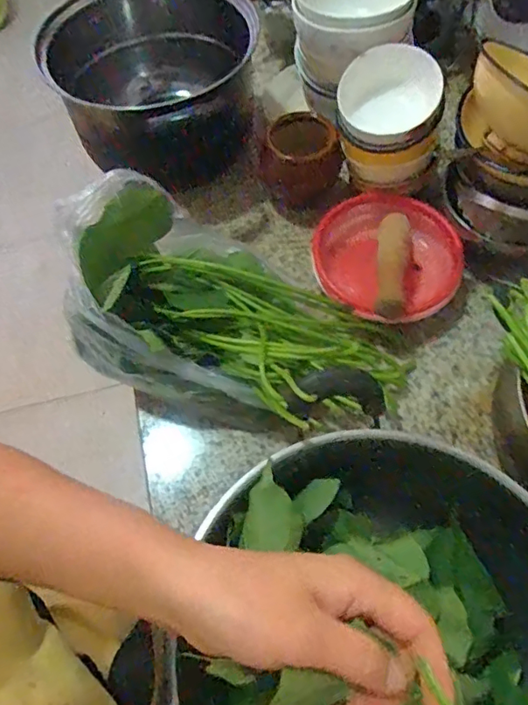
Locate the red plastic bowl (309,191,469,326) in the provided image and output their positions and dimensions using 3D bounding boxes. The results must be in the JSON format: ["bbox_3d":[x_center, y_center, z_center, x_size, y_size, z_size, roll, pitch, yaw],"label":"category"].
[{"bbox_3d":[0.158,-0.115,0.652,0.167,0.068,0.177,-1,63,2],"label":"red plastic bowl"}]

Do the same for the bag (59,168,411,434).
[{"bbox_3d":[-0.029,-0.029,0.541,0.359,0.174,0.189,23,67,13],"label":"bag"}]

